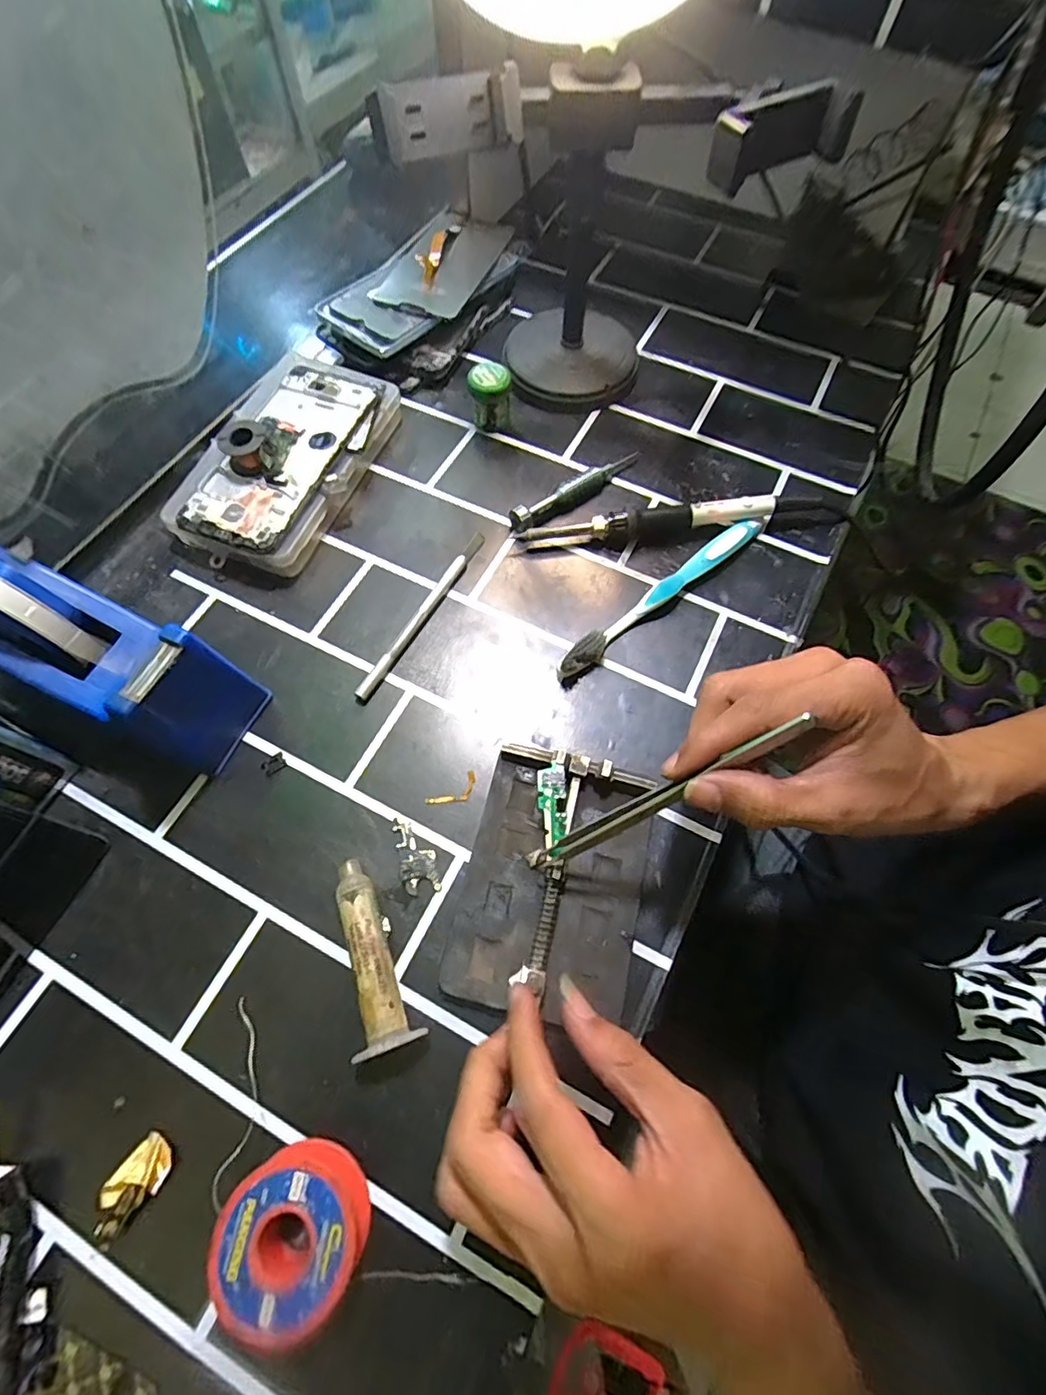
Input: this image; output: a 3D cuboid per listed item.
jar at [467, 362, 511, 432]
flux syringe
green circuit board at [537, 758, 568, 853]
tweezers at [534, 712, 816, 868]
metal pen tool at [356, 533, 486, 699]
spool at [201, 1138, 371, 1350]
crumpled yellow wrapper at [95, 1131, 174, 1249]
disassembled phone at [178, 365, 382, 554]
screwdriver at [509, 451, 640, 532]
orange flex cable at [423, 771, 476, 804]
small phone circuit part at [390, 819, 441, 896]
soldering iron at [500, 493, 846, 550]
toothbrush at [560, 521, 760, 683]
[{"bbox_3d":[-0.024,-0.219,0.418,0.028,0.045,0.024,-3,65,-2],"label":"jar"},{"bbox_3d":[-0.075,0.122,0.272,0.027,0.021,0.086,-21,67,-10],"label":"flux syringe"},{"bbox_3d":[0.016,0.055,0.291,0.014,0.004,0.045,-4,65,4],"label":"green circuit board"},{"bbox_3d":[0.056,0.046,0.247,0.139,0.011,0.010,-37,63,29],"label":"tweezers"},{"bbox_3d":[-0.063,-0.055,0.363,0.009,0.008,0.137,26,67,12],"label":"metal pen tool"},{"bbox_3d":[-0.091,0.214,0.226,0.053,0.027,0.054,0,65,0],"label":"spool"},{"bbox_3d":[-0.167,0.207,0.240,0.018,0.007,0.037,35,70,15],"label":"crumpled yellow wrapper"},{"bbox_3d":[-0.163,-0.167,0.385,0.073,0.005,0.156,20,69,10],"label":"disassembled phone"},{"bbox_3d":[0.039,-0.145,0.399,0.106,0.019,0.014,-32,69,-14],"label":"screwdriver"},{"bbox_3d":[-0.038,0.053,0.314,0.031,0.004,0.013,-30,68,-14],"label":"orange flex cable"},{"bbox_3d":[-0.057,0.083,0.300,0.019,0.004,0.041,-15,66,-7],"label":"small phone circuit part"},{"bbox_3d":[0.109,-0.120,0.385,0.221,0.023,0.022,-3,65,-2],"label":"soldering iron"},{"bbox_3d":[0.090,-0.066,0.364,0.176,0.017,0.014,-38,70,-16],"label":"toothbrush"}]

